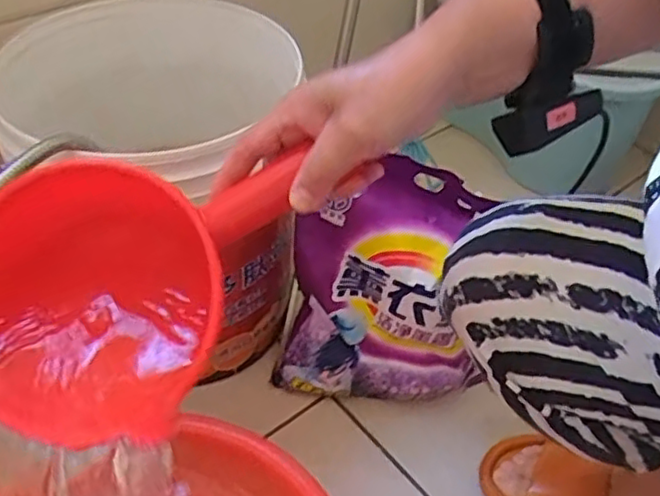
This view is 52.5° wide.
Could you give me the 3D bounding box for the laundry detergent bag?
[{"bbox_3d":[0.060,0.051,0.756,0.230,0.272,0.108,5,44,0],"label":"laundry detergent bag"}]

